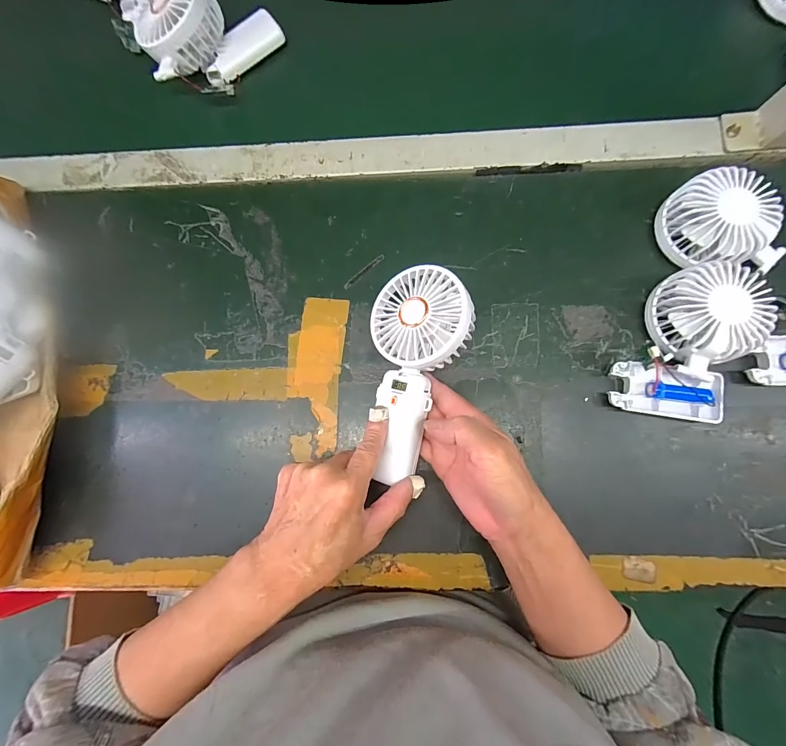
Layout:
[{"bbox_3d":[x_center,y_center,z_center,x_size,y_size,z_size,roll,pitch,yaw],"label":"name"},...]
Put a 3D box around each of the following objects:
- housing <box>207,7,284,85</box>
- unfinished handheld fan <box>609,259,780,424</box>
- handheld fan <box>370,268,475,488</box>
[{"bbox_3d":[-0.160,-0.344,0.390,0.092,0.025,0.030,-43,82,-3],"label":"housing"},{"bbox_3d":[0.263,-0.029,0.319,0.098,0.046,0.147,20,84,5],"label":"unfinished handheld fan"},{"bbox_3d":[0.016,-0.001,0.305,0.081,0.037,0.177,8,87,4],"label":"handheld fan"}]

